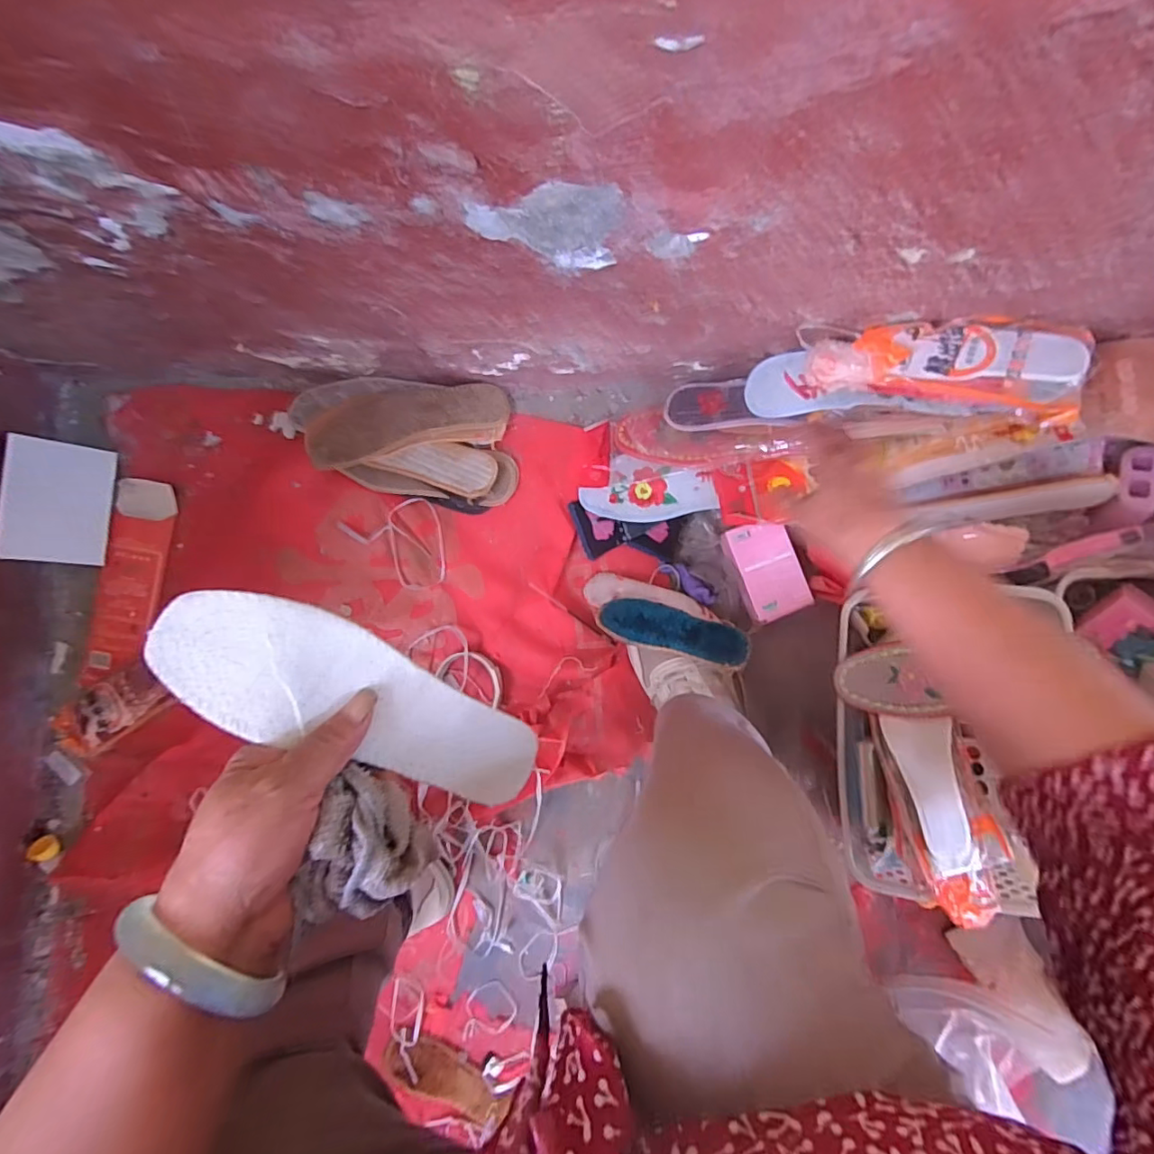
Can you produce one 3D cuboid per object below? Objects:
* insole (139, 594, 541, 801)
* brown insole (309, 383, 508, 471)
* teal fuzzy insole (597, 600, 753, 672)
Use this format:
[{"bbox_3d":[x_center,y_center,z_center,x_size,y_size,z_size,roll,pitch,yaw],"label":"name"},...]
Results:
[{"bbox_3d":[-0.109,0.069,0.296,0.207,0.023,0.063,31,90,-23],"label":"insole"},{"bbox_3d":[-0.199,-0.186,0.652,0.234,0.027,0.070,-16,84,-8],"label":"brown insole"},{"bbox_3d":[0.106,0.059,0.603,0.159,0.015,0.046,13,87,7],"label":"teal fuzzy insole"}]

